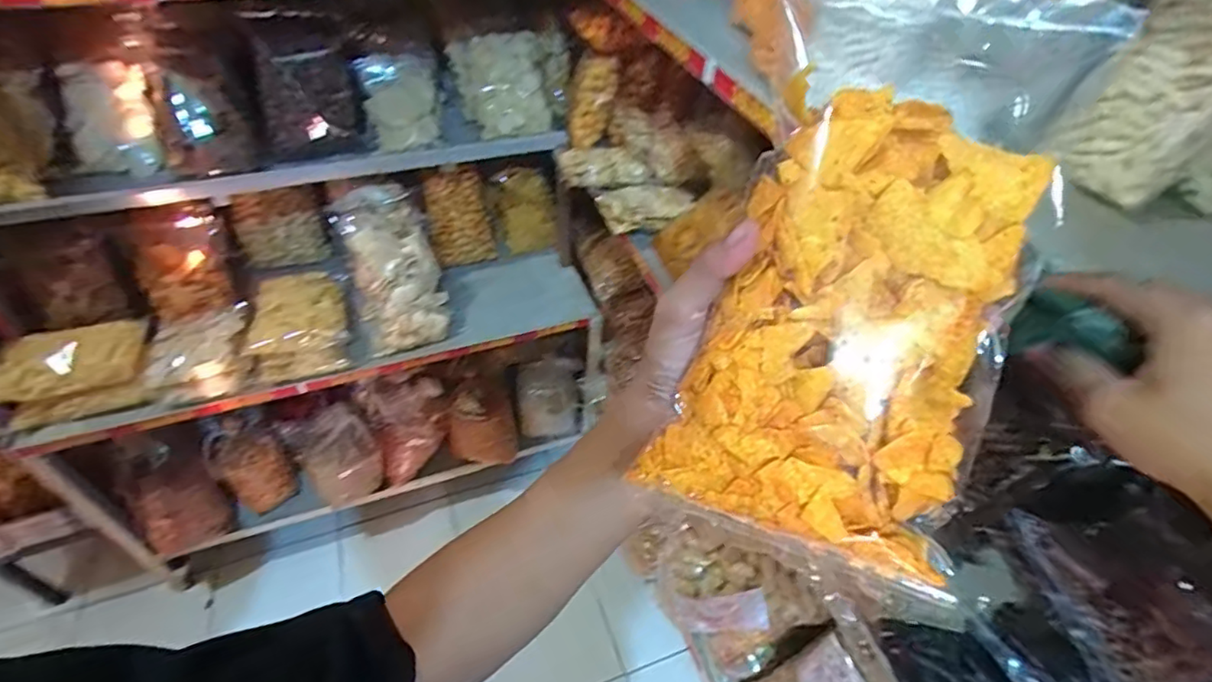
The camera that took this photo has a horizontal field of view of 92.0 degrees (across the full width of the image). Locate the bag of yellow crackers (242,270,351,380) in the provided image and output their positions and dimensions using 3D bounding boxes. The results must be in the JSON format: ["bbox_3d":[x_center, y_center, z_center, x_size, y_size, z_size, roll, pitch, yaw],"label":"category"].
[{"bbox_3d":[-0.600,-0.038,1.136,0.174,0.100,0.197,-19,49,-20],"label":"bag of yellow crackers"}]

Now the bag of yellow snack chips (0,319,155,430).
[{"bbox_3d":[-0.936,0.049,1.032,0.217,0.106,0.122,-13,47,-15],"label":"bag of yellow snack chips"}]

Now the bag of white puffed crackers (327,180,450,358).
[{"bbox_3d":[-0.434,-0.149,1.191,0.167,0.103,0.327,-17,92,-18],"label":"bag of white puffed crackers"}]

